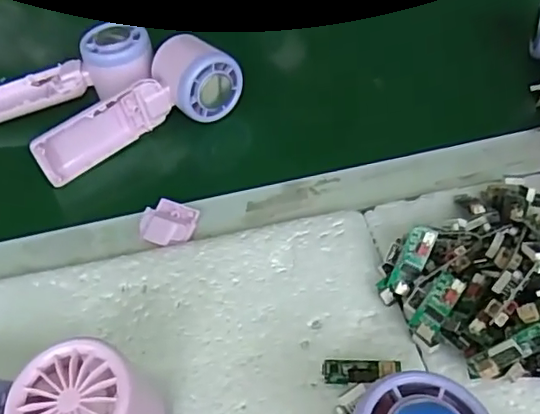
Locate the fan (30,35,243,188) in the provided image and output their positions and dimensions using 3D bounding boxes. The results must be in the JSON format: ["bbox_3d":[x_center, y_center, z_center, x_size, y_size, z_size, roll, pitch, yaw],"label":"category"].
[{"bbox_3d":[-0.105,-0.084,0.444,0.163,0.063,0.047,-24,50,-16],"label":"fan"}]

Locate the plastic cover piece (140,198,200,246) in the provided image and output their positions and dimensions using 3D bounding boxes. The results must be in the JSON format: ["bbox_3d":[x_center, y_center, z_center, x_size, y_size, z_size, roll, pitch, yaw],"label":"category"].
[{"bbox_3d":[-0.068,0.010,0.378,0.037,0.008,0.034,14,51,17],"label":"plastic cover piece"}]

